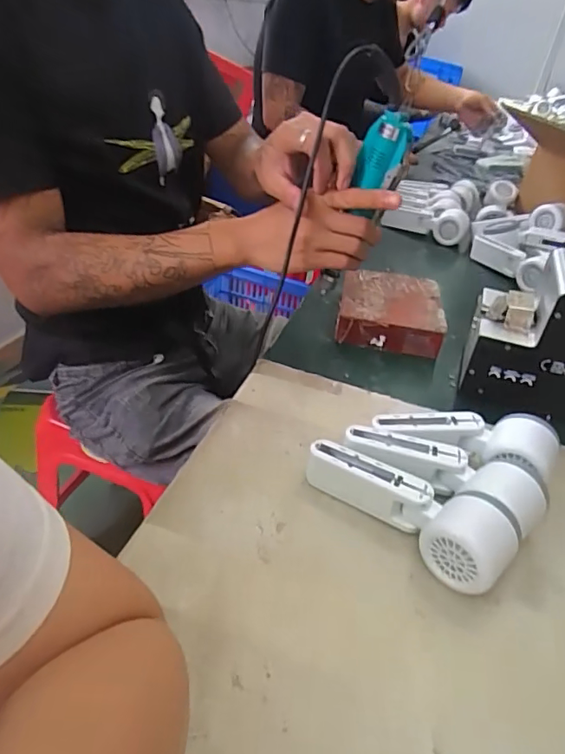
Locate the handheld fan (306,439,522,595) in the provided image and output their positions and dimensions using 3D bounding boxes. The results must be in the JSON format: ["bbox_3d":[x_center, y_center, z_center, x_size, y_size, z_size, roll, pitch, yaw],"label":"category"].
[{"bbox_3d":[0.096,0.099,0.401,0.165,0.055,0.050,28,42,24],"label":"handheld fan"}]

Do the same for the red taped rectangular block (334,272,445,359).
[{"bbox_3d":[0.143,-0.089,0.673,0.130,0.044,0.139,12,38,5],"label":"red taped rectangular block"}]

